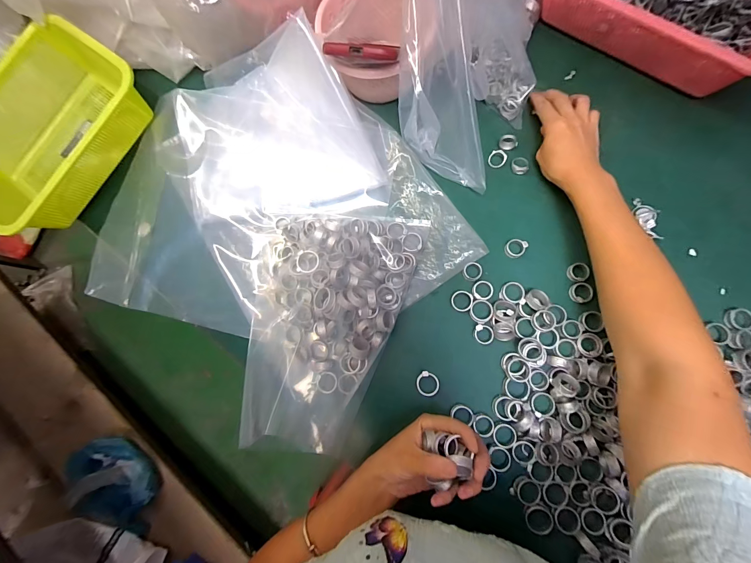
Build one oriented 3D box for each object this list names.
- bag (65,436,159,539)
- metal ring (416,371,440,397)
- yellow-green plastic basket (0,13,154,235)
[{"bbox_3d":[-0.684,0.553,0.847,0.166,0.105,0.278,-26,78,1],"label":"bag"},{"bbox_3d":[0.062,0.122,0.374,0.027,0.005,0.026,-1,80,6],"label":"metal ring"},{"bbox_3d":[-0.448,-0.206,0.443,0.201,0.091,0.261,39,85,9],"label":"yellow-green plastic basket"}]

